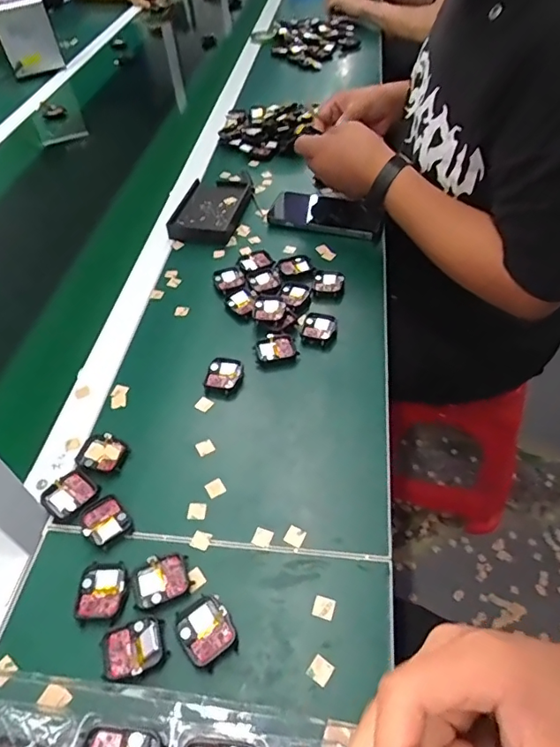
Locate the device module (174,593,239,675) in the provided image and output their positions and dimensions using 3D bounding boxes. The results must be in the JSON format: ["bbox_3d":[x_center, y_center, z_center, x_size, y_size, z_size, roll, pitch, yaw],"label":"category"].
[{"bbox_3d":[-0.056,0.193,0.386,0.038,0.009,0.046,-31,53,-21],"label":"device module"}]

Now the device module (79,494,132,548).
[{"bbox_3d":[-0.154,0.130,0.452,0.037,0.005,0.043,-36,55,-24],"label":"device module"}]

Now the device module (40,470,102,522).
[{"bbox_3d":[-0.191,0.109,0.467,0.041,0.006,0.044,26,56,26],"label":"device module"}]

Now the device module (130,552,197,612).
[{"bbox_3d":[-0.096,0.166,0.413,0.046,0.007,0.036,-25,51,-16],"label":"device module"}]

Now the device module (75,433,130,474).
[{"bbox_3d":[-0.173,0.077,0.498,0.044,0.008,0.038,7,49,11],"label":"device module"}]

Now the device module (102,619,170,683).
[{"bbox_3d":[-0.109,0.203,0.381,0.047,0.007,0.038,-17,49,-9],"label":"device module"}]

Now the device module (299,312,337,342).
[{"bbox_3d":[0.046,-0.055,0.605,0.036,0.015,0.041,12,51,16],"label":"device module"}]

